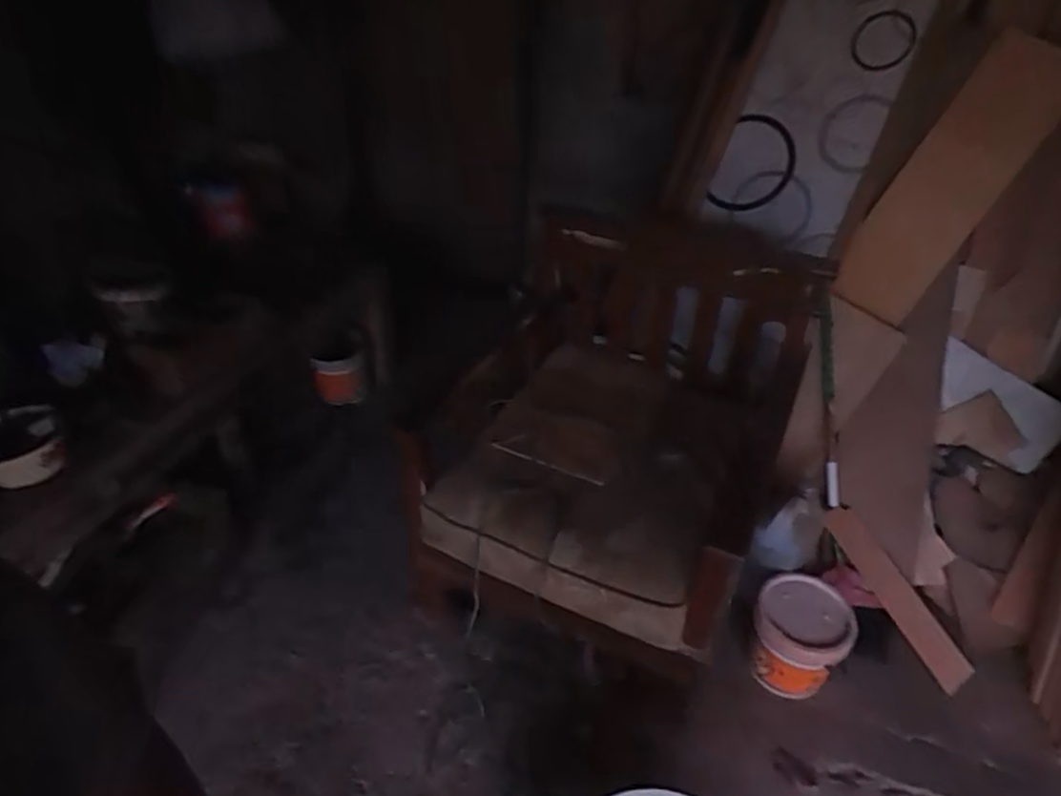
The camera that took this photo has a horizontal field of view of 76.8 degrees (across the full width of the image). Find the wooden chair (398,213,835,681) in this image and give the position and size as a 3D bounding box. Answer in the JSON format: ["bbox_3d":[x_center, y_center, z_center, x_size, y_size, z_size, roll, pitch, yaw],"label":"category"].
[{"bbox_3d":[0.169,0.100,1.488,0.671,0.707,0.752,19,42,25],"label":"wooden chair"}]

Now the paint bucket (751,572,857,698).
[{"bbox_3d":[0.581,0.522,1.459,0.190,0.190,0.204,13,40,19],"label":"paint bucket"}]

